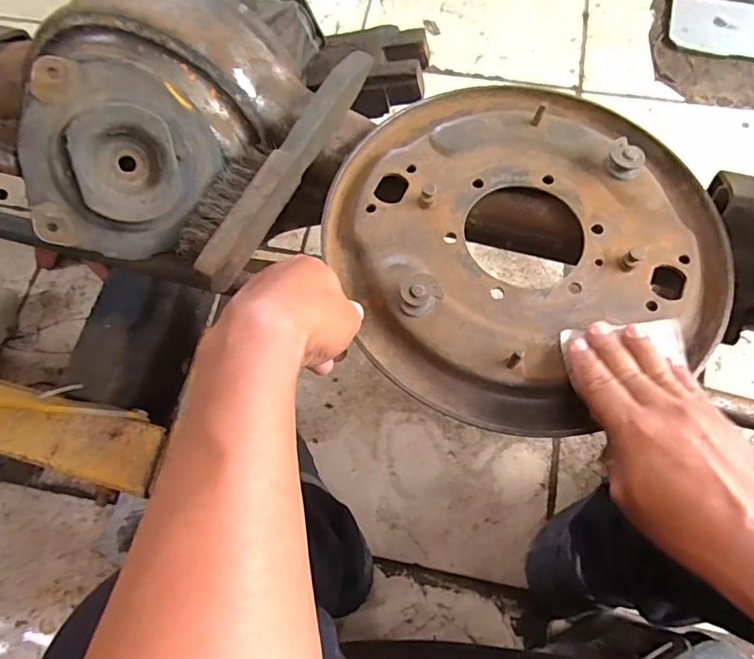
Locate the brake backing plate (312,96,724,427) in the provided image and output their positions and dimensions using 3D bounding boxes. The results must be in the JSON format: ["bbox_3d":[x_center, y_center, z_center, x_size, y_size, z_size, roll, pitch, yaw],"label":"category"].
[{"bbox_3d":[0.114,-0.081,0.402,0.289,0.037,0.286,-1,69,2],"label":"brake backing plate"}]

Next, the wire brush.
[{"bbox_3d":[-0.081,-0.139,0.423,0.049,0.030,0.233,26,72,12],"label":"wire brush"}]

